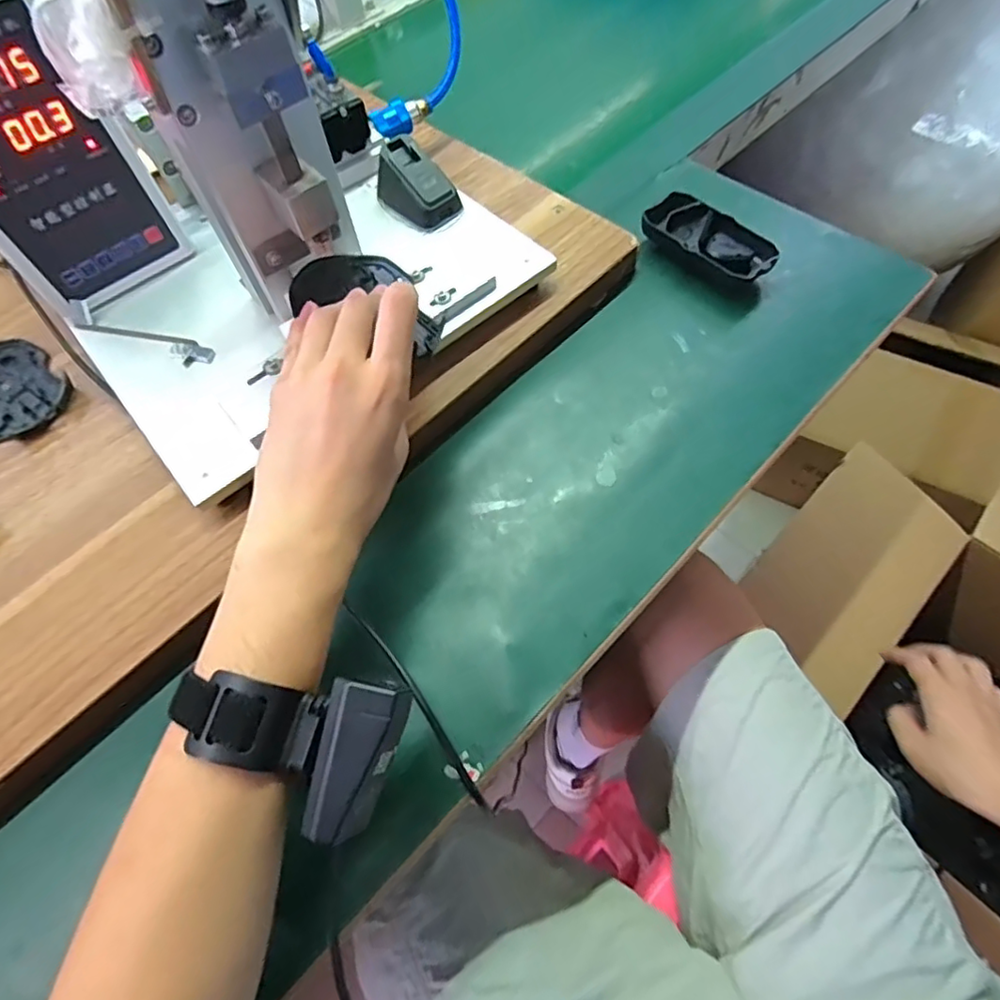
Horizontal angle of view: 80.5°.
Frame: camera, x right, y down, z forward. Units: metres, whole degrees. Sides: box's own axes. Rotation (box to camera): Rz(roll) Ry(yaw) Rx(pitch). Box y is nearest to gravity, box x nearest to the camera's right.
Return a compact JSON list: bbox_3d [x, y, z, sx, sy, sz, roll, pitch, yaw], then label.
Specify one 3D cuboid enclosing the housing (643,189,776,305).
[{"bbox_3d":[0.174,-0.210,0.489,0.054,0.029,0.107,-41,68,-16],"label":"housing"}]

